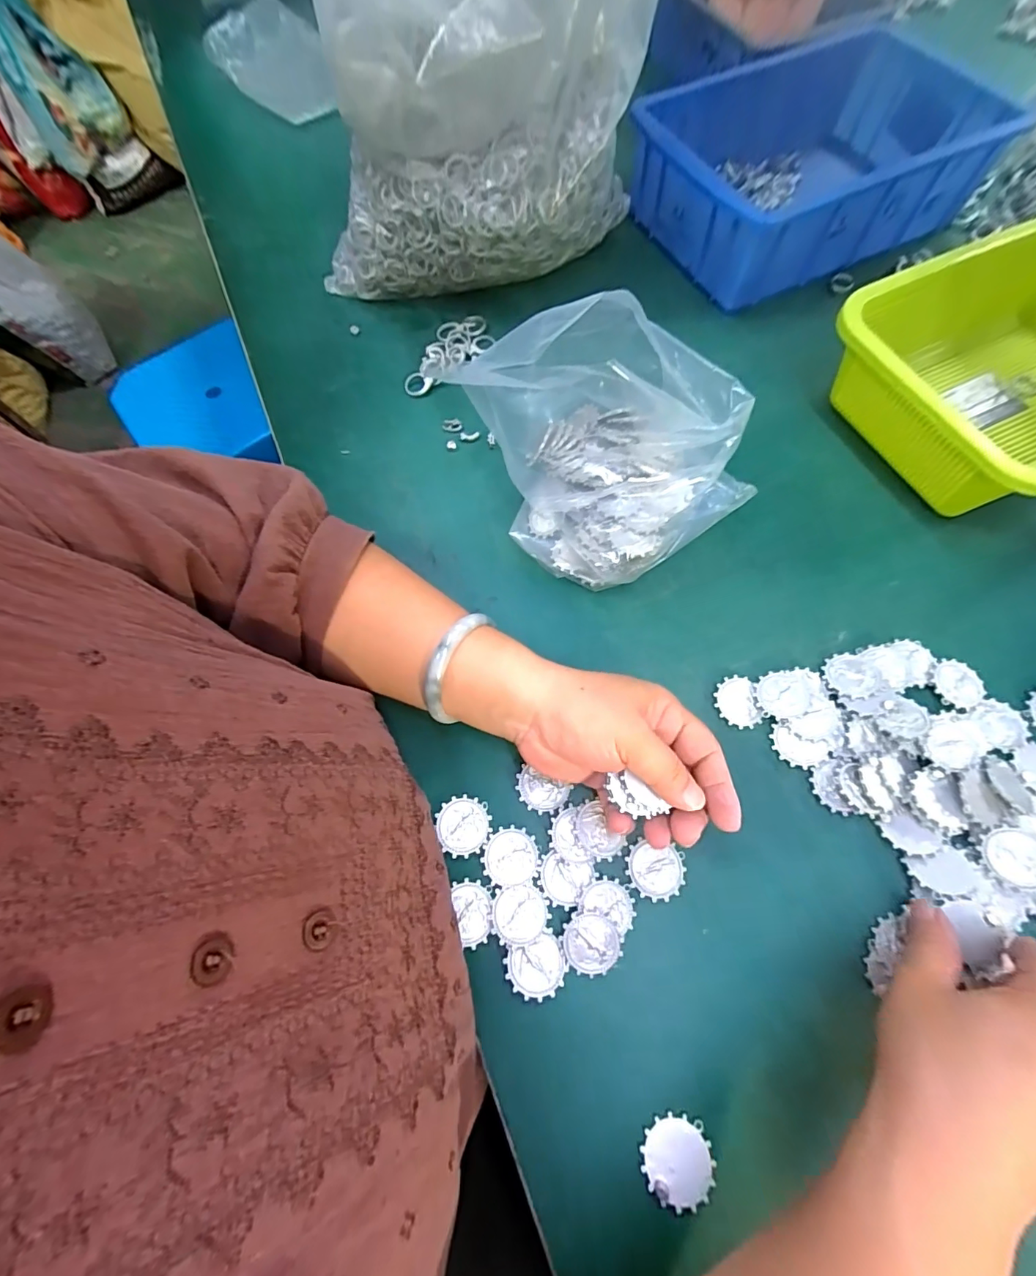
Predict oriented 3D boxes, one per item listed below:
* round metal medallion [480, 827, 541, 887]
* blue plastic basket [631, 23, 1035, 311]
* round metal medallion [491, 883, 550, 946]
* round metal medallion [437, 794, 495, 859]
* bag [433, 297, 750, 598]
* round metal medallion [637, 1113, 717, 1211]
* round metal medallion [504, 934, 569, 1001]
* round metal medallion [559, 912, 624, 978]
[{"bbox_3d":[-0.004,0.129,0.283,0.033,0.004,0.031,-7,68,0],"label":"round metal medallion"},{"bbox_3d":[0.278,-0.463,0.472,0.287,0.079,0.208,-25,70,-7],"label":"blue plastic basket"},{"bbox_3d":[0.001,0.157,0.272,0.031,0.004,0.029,-7,68,0],"label":"round metal medallion"},{"bbox_3d":[-0.033,0.114,0.291,0.032,0.004,0.033,-1,69,2],"label":"round metal medallion"},{"bbox_3d":[0.061,-0.128,0.322,0.153,0.123,0.144,-36,71,-11],"label":"bag"},{"bbox_3d":[0.078,0.255,0.234,0.033,0.004,0.031,-1,69,2],"label":"round metal medallion"},{"bbox_3d":[0.011,0.181,0.262,0.032,0.004,0.028,-20,69,-5],"label":"round metal medallion"},{"bbox_3d":[0.041,0.169,0.266,0.030,0.005,0.031,-1,69,2],"label":"round metal medallion"}]

